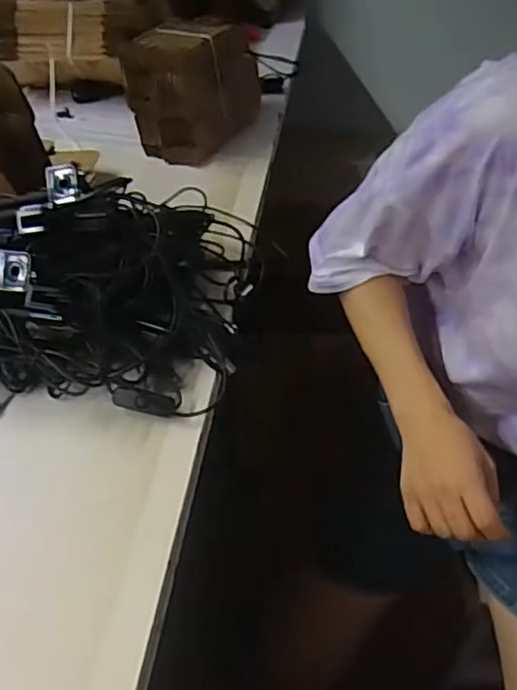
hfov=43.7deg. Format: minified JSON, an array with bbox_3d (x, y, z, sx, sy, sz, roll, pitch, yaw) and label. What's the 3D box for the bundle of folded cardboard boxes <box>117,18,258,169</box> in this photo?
[{"bbox_3d":[-0.077,-0.348,0.852,0.115,0.123,0.245,17,40,15],"label":"bundle of folded cardboard boxes"}]

